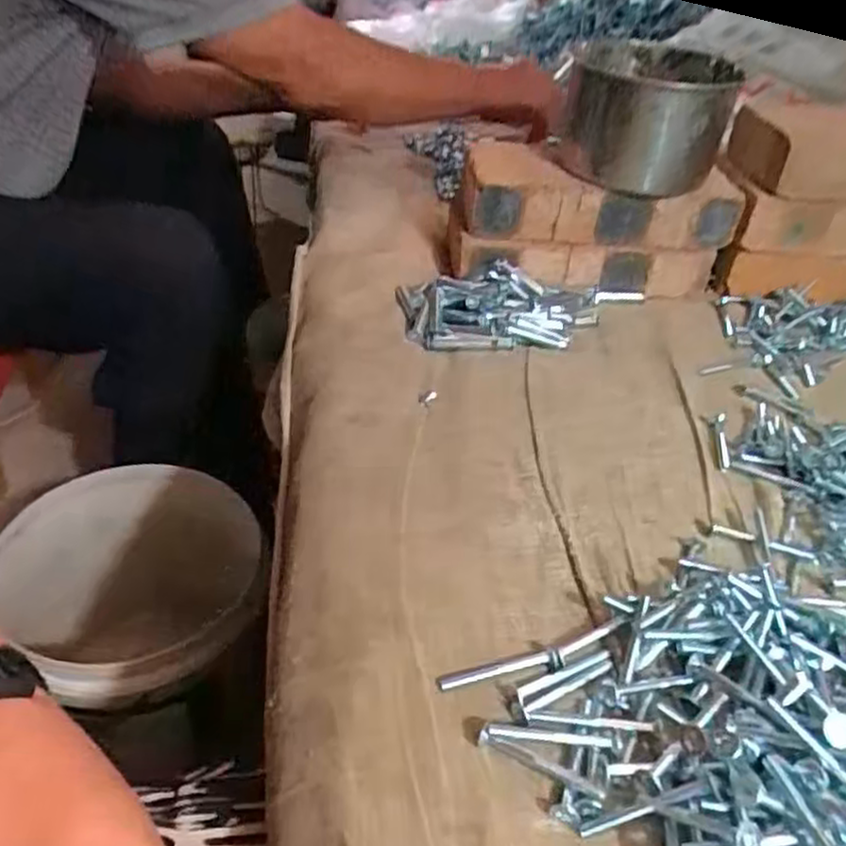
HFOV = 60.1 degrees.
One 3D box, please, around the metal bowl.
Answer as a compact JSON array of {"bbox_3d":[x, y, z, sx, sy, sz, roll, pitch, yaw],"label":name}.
[{"bbox_3d":[0.181,-0.252,0.608,0.129,0.095,0.121,16,39,12],"label":"metal bowl"}]

